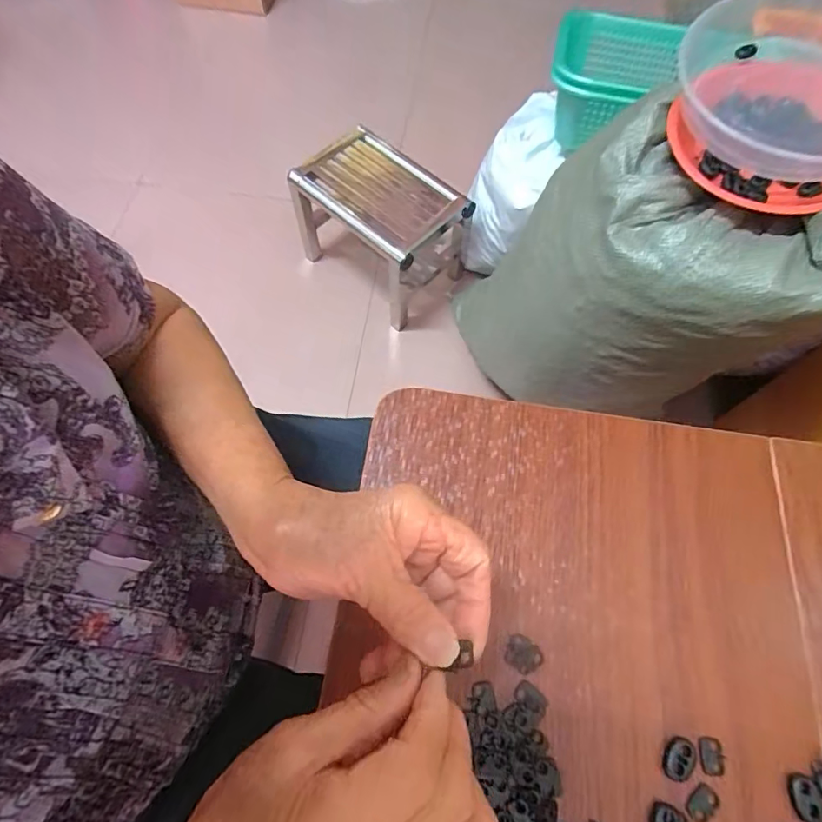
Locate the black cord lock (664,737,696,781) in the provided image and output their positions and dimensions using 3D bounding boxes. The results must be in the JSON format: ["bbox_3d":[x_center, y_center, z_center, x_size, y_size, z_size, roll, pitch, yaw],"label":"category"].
[{"bbox_3d":[0.150,0.194,0.275,0.014,0.006,0.022,37,71,15],"label":"black cord lock"}]

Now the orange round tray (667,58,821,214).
[{"bbox_3d":[0.360,-0.278,0.491,0.181,0.047,0.185,0,66,0],"label":"orange round tray"}]

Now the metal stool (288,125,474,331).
[{"bbox_3d":[-0.058,-0.363,0.979,0.311,0.212,0.215,37,71,15],"label":"metal stool"}]

